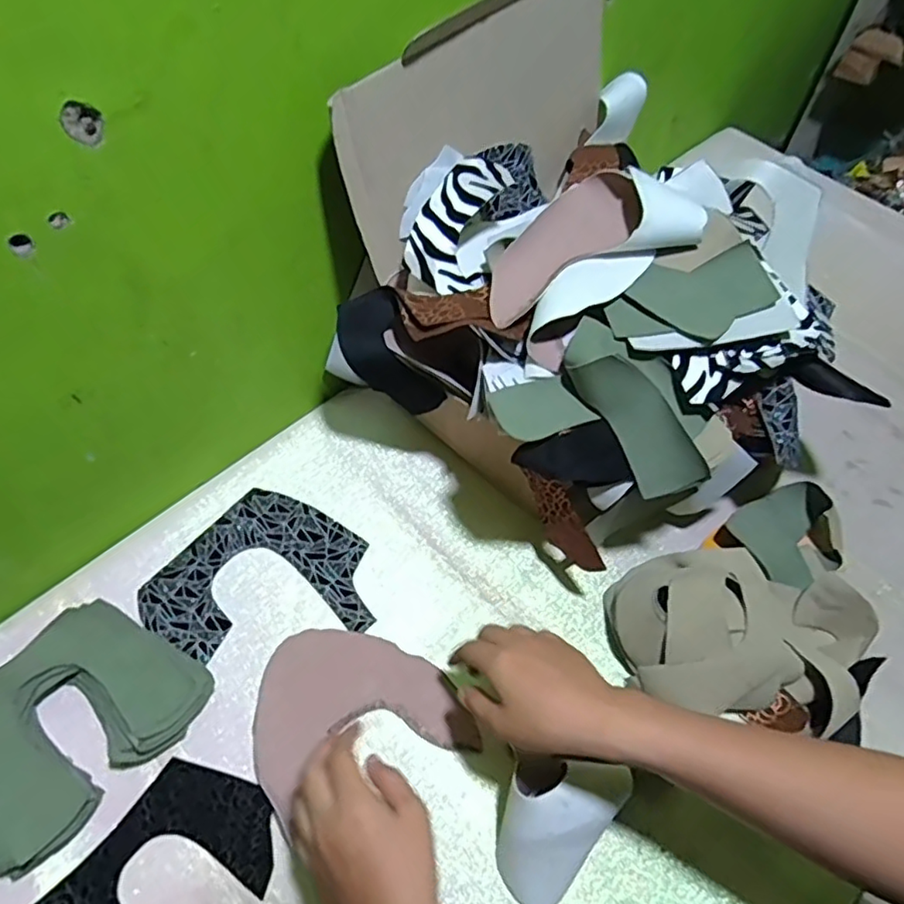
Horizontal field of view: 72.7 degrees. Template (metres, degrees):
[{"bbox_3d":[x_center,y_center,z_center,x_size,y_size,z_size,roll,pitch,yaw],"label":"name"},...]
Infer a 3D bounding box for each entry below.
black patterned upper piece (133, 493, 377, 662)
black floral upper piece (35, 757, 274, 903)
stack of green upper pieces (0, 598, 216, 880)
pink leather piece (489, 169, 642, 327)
[{"bbox_3d":[-0.163,0.121,0.548,0.173,0.007,0.166,33,63,18],"label":"black patterned upper piece"},{"bbox_3d":[-0.202,0.304,0.432,0.113,0.009,0.155,34,59,16],"label":"black floral upper piece"},{"bbox_3d":[-0.291,0.204,0.474,0.136,0.039,0.166,36,64,20],"label":"stack of green upper pieces"},{"bbox_3d":[0.083,-0.163,0.490,0.151,0.026,0.060,-43,67,-7],"label":"pink leather piece"}]

